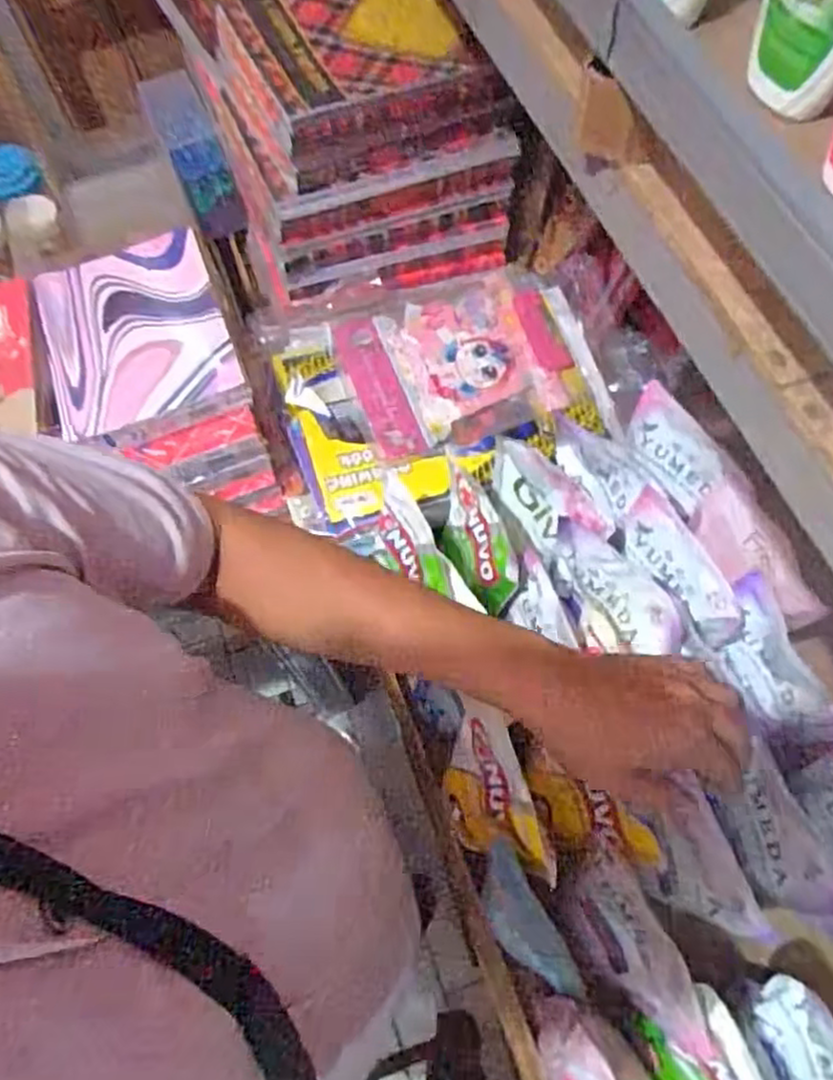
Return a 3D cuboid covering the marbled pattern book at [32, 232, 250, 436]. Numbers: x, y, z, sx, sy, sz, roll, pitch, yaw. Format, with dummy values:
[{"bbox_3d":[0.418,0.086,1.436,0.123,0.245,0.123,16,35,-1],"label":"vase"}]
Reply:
[{"bbox_3d":[-0.261,-0.194,0.667,0.161,0.029,0.193,-19,66,-7],"label":"marbled pattern book"}]

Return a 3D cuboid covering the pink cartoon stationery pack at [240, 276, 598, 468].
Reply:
[{"bbox_3d":[0.014,-0.180,0.740,0.310,0.044,0.173,-14,66,-5],"label":"pink cartoon stationery pack"}]

